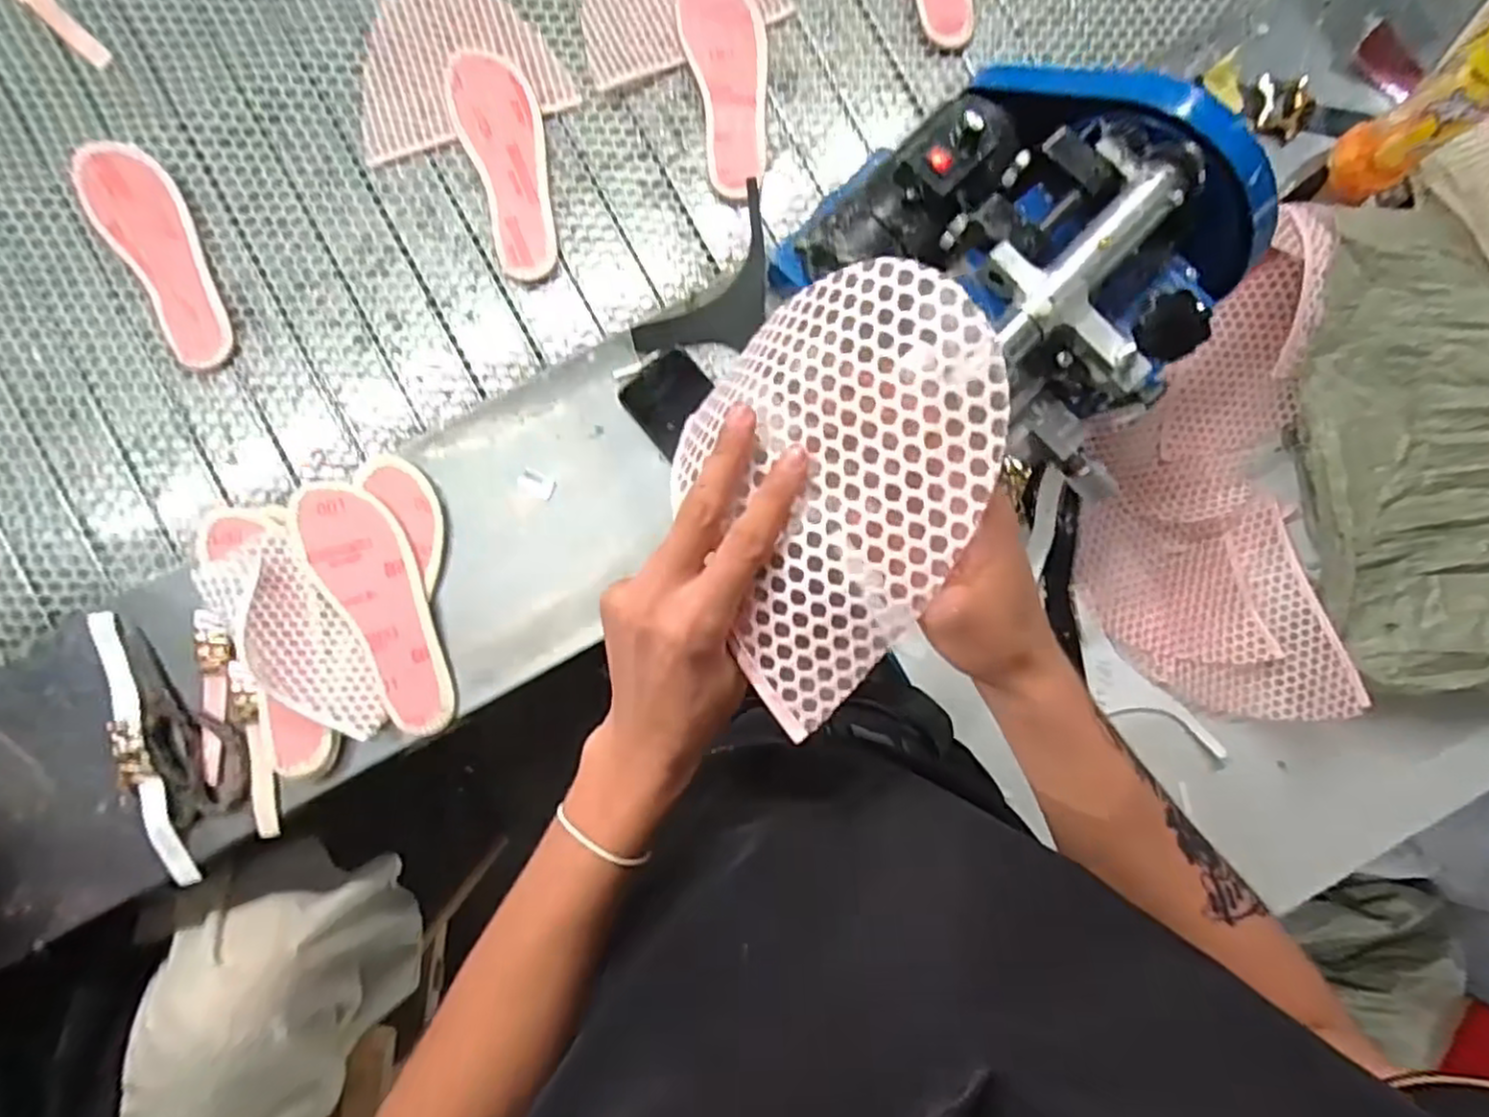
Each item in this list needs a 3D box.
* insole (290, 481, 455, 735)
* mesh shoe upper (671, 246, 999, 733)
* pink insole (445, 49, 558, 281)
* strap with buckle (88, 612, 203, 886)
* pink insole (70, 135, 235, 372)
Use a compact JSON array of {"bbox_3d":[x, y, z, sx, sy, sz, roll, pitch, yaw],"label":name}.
[{"bbox_3d":[-0.330,0.042,0.645,0.078,0.014,0.241,-28,95,-16],"label":"insole"},{"bbox_3d":[0.033,-0.033,0.313,0.132,0.035,0.185,35,105,18],"label":"mesh shoe upper"},{"bbox_3d":[-0.230,-0.389,0.689,0.078,0.012,0.225,-16,89,-3],"label":"pink insole"},{"bbox_3d":[-0.550,0.175,0.636,0.025,0.027,0.254,-16,88,-4],"label":"strap with buckle"},{"bbox_3d":[-0.561,-0.298,0.676,0.081,0.013,0.230,-32,90,-3],"label":"pink insole"}]

